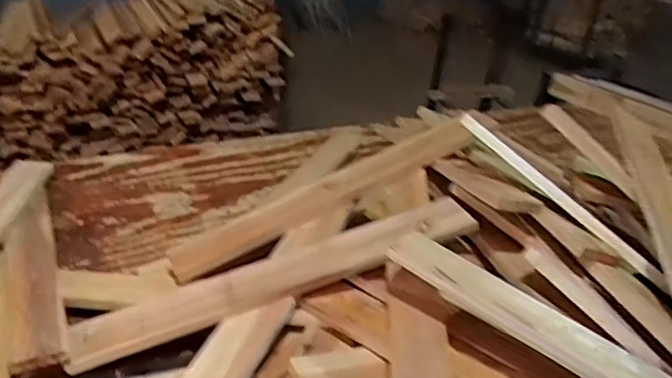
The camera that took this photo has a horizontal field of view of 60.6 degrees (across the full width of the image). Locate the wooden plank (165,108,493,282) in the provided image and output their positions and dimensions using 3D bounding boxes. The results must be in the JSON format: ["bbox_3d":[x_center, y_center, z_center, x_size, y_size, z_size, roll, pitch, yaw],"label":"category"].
[{"bbox_3d":[0.006,0.002,0.807,0.483,0.033,0.054,-26,40,-17],"label":"wooden plank"}]

